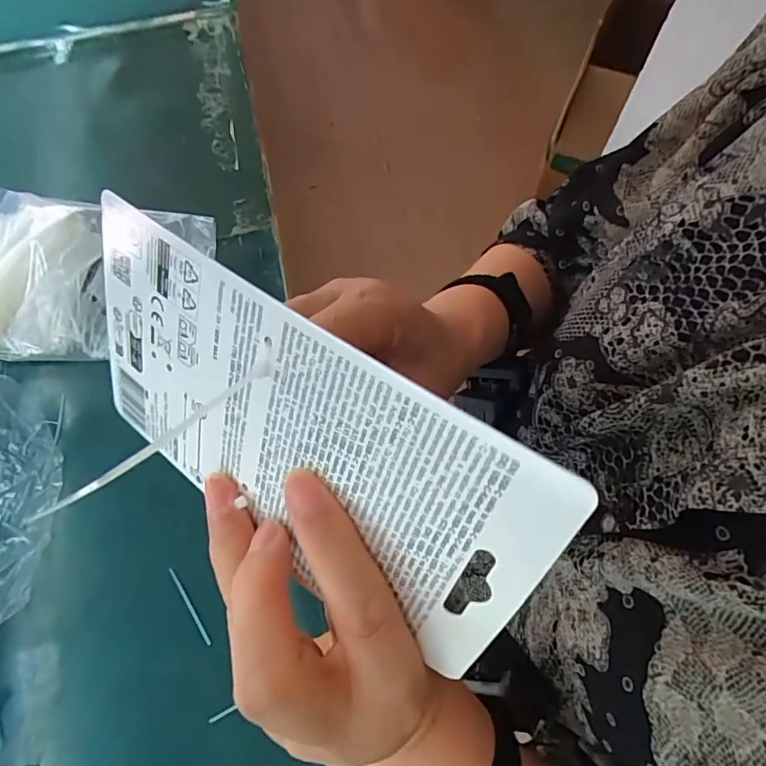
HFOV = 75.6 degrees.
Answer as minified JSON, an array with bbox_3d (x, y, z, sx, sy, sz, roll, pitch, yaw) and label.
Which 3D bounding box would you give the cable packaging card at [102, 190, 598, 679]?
[{"bbox_3d":[-0.035,0.016,0.160,0.175,0.092,0.005,32,36,19],"label":"cable packaging card"}]

